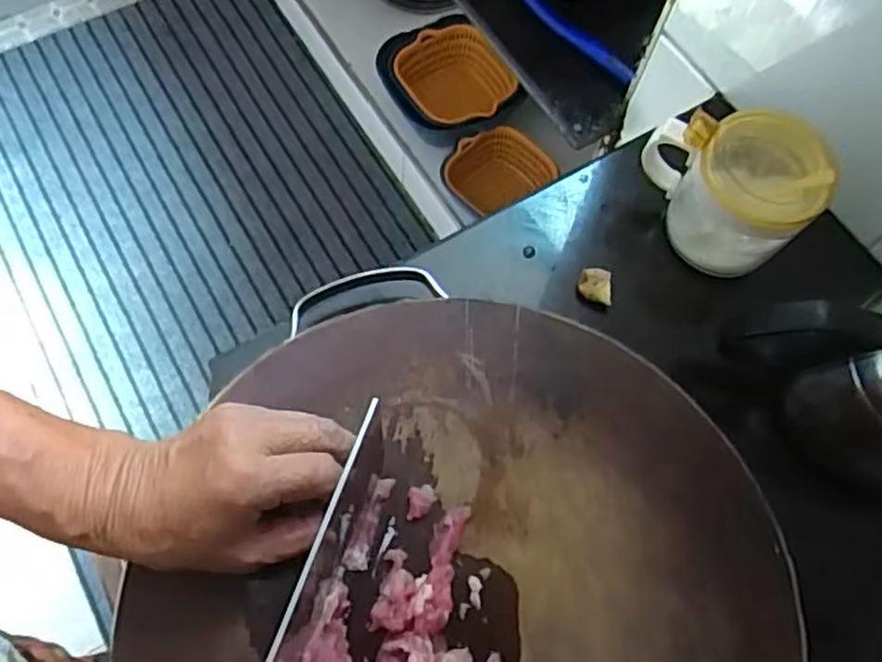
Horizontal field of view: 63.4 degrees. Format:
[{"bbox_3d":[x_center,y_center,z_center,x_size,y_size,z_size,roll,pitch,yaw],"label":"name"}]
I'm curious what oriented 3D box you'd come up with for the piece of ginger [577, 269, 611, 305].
[{"bbox_3d":[0.108,-0.032,0.499,0.024,0.012,0.021,16,68,3],"label":"piece of ginger"}]

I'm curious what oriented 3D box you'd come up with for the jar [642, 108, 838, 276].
[{"bbox_3d":[0.203,-0.102,0.494,0.078,0.086,0.108,-37,74,-16],"label":"jar"}]

